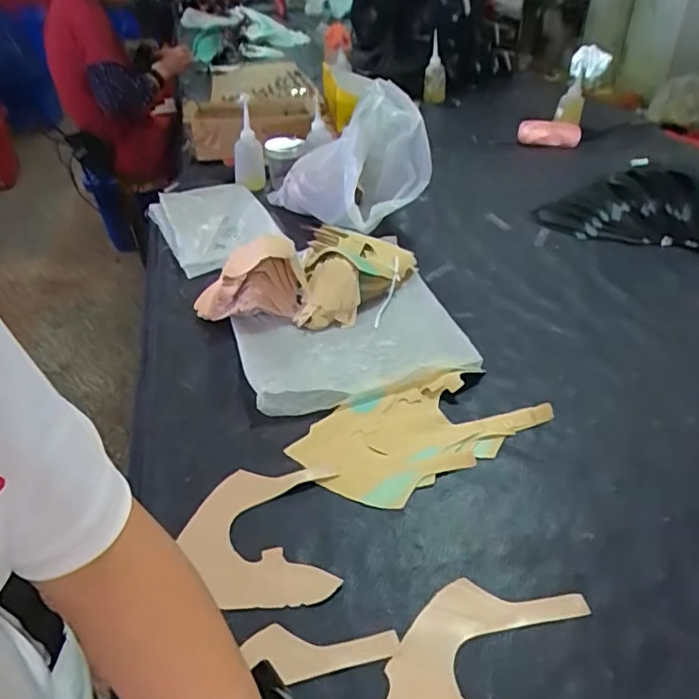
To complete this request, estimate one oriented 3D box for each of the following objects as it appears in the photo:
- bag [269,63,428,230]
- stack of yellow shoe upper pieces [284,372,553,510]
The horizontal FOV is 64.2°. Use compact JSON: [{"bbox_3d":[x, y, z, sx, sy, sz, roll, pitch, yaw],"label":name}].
[{"bbox_3d":[-0.001,-0.336,0.995,0.160,0.234,0.277,-26,43,-28],"label":"bag"},{"bbox_3d":[0.077,0.088,0.634,0.264,0.022,0.141,-22,41,-24],"label":"stack of yellow shoe upper pieces"}]

